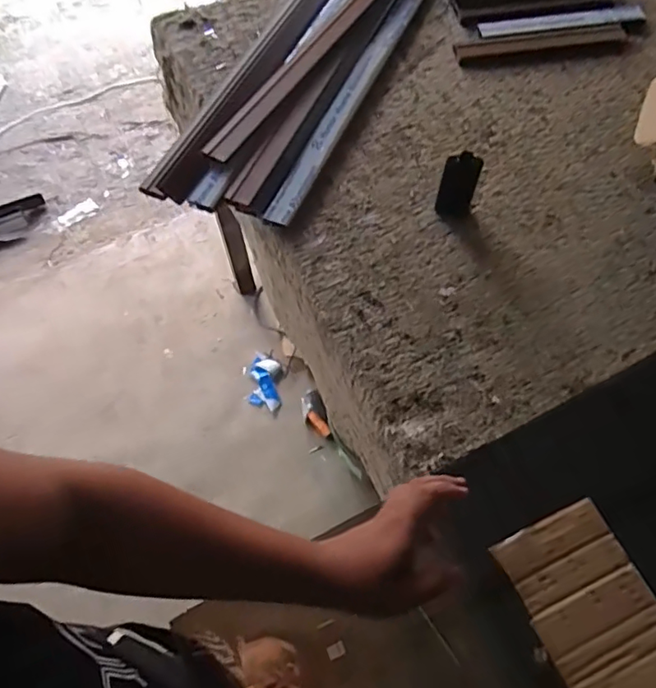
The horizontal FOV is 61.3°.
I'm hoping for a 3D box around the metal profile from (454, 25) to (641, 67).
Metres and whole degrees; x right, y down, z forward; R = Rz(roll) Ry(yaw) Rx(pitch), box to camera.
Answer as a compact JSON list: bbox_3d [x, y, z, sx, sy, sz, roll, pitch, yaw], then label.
[{"bbox_3d":[0.353,-0.493,0.911,0.283,0.012,0.048,-7,62,0],"label":"metal profile"}]

